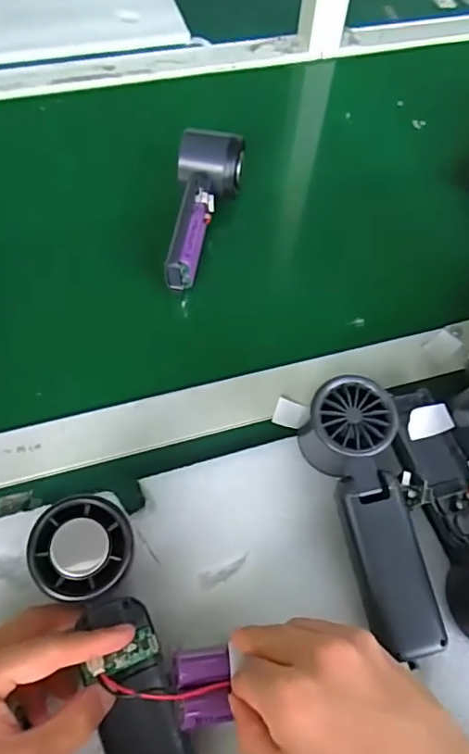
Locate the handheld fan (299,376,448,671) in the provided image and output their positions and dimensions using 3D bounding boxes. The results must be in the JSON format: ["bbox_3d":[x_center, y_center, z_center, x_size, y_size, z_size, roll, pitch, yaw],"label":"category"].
[{"bbox_3d":[0.082,0.083,0.343,0.056,0.039,0.164,-12,79,-11],"label":"handheld fan"}]

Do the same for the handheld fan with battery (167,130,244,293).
[{"bbox_3d":[-0.025,-0.146,0.485,0.057,0.055,0.149,5,60,-1],"label":"handheld fan with battery"}]

